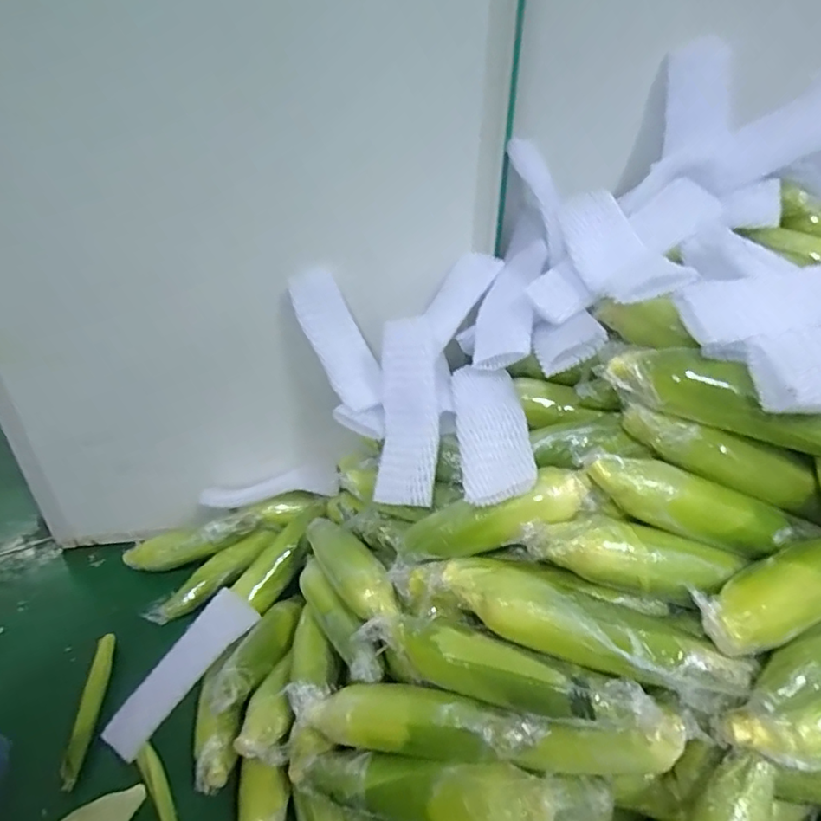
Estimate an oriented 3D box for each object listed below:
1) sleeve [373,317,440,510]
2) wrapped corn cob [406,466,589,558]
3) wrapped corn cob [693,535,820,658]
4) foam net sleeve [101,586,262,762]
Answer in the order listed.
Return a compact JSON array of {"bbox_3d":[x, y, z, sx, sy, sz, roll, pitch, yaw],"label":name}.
[{"bbox_3d":[-0.003,0.002,0.633,0.068,0.209,0.045,1,-4,4],"label":"sleeve"},{"bbox_3d":[0.076,0.110,0.555,0.213,0.049,0.056,-25,24,23],"label":"wrapped corn cob"},{"bbox_3d":[0.338,0.129,0.446,0.221,0.061,0.048,-11,33,-15],"label":"wrapped corn cob"},{"bbox_3d":[-0.293,0.332,0.715,0.076,0.009,0.212,19,51,29],"label":"foam net sleeve"}]

